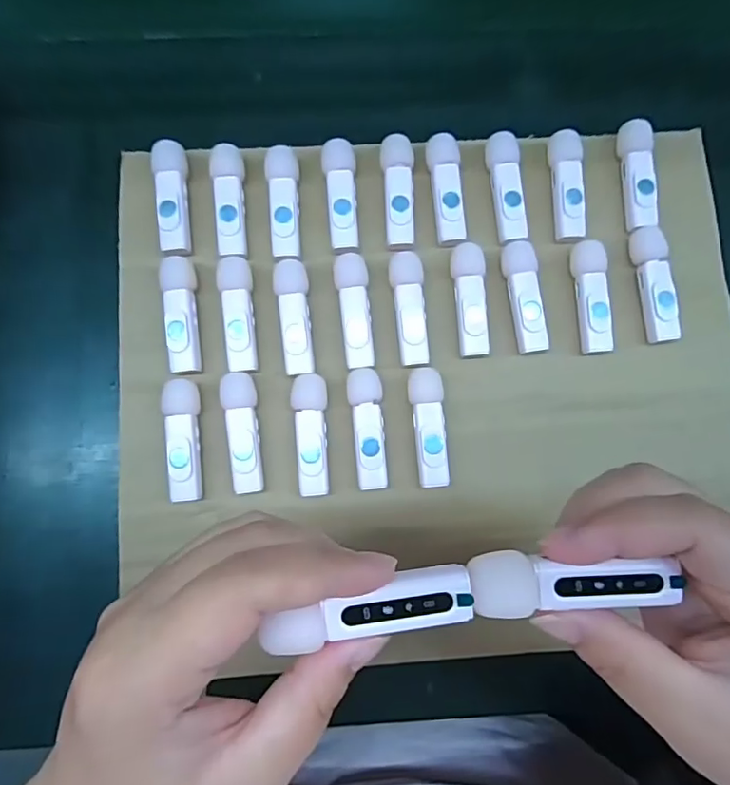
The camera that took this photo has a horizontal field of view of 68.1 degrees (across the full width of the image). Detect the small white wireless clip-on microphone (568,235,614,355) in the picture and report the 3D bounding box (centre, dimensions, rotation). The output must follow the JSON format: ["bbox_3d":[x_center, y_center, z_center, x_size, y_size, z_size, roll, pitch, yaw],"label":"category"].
[{"bbox_3d":[0.130,-0.054,0.305,0.015,0.011,0.064,-5,85,-5],"label":"small white wireless clip-on microphone"}]

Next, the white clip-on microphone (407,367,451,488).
[{"bbox_3d":[0.035,0.019,0.296,0.018,0.016,0.064,-3,85,-4],"label":"white clip-on microphone"}]

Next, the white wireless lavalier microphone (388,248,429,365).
[{"bbox_3d":[0.026,-0.048,0.304,0.018,0.011,0.064,-7,86,-5],"label":"white wireless lavalier microphone"}]

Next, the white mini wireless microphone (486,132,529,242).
[{"bbox_3d":[0.082,-0.119,0.313,0.019,0.009,0.063,-5,85,-5],"label":"white mini wireless microphone"}]

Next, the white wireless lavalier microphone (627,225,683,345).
[{"bbox_3d":[0.166,-0.062,0.309,0.017,0.014,0.066,-7,86,-5],"label":"white wireless lavalier microphone"}]

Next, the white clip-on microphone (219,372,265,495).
[{"bbox_3d":[-0.066,0.022,0.292,0.018,0.010,0.064,-6,85,-5],"label":"white clip-on microphone"}]

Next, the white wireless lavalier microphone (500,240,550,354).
[{"bbox_3d":[0.091,-0.054,0.307,0.017,0.013,0.064,-6,85,-5],"label":"white wireless lavalier microphone"}]

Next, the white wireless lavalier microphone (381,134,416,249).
[{"bbox_3d":[0.019,-0.115,0.309,0.017,0.009,0.067,-1,85,-4],"label":"white wireless lavalier microphone"}]

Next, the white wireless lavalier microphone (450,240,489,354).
[{"bbox_3d":[0.059,-0.052,0.305,0.017,0.014,0.063,-3,85,-4],"label":"white wireless lavalier microphone"}]

